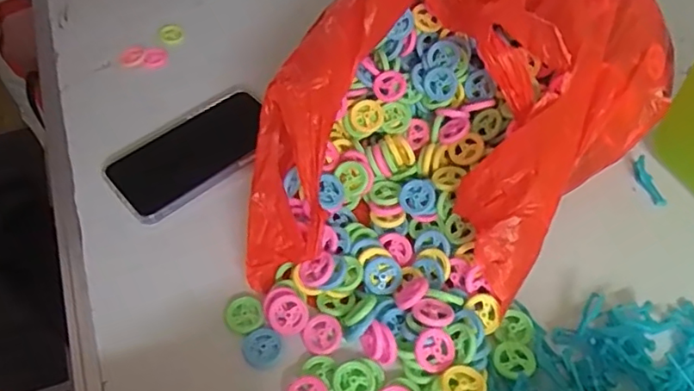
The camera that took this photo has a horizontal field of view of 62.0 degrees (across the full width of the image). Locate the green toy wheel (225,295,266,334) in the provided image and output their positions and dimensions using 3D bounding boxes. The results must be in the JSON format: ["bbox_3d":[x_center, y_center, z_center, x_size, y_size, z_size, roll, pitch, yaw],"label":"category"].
[{"bbox_3d":[-0.079,0.091,0.444,0.028,0.011,0.031,-18,54,-15],"label":"green toy wheel"}]

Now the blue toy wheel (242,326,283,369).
[{"bbox_3d":[-0.063,0.113,0.430,0.028,0.008,0.028,1,52,-1],"label":"blue toy wheel"}]

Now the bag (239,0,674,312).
[{"bbox_3d":[0.090,-0.077,0.476,0.248,0.161,0.399,37,59,24],"label":"bag"}]

